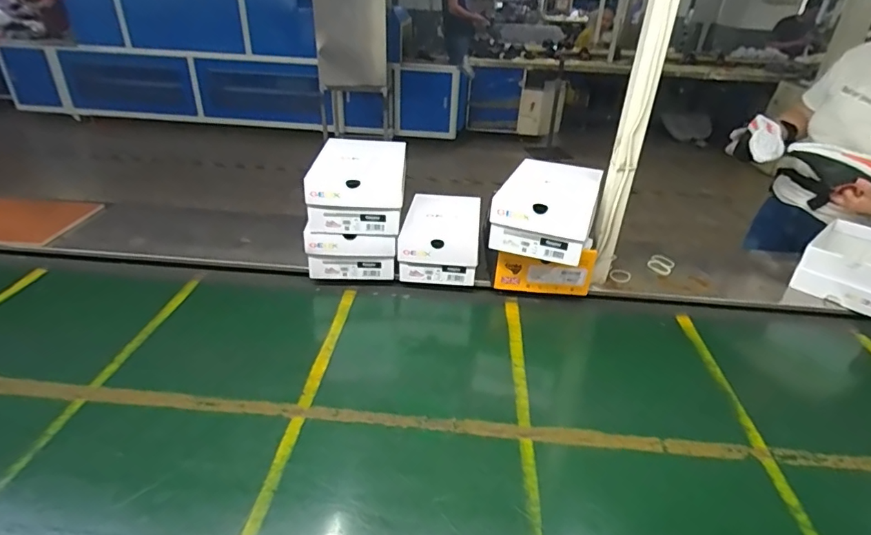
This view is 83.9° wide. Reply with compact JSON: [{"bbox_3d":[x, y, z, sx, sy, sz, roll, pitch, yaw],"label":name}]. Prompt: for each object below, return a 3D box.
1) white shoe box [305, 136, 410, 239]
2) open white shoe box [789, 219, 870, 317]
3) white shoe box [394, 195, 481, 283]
[{"bbox_3d":[-0.163,-0.182,1.068,0.187,0.126,0.265,1,31,-1],"label":"white shoe box"},{"bbox_3d":[0.947,-0.010,1.097,0.261,0.112,0.173,-26,40,-38],"label":"open white shoe box"},{"bbox_3d":[0.016,-0.068,1.115,0.166,0.111,0.240,3,31,5],"label":"white shoe box"}]

